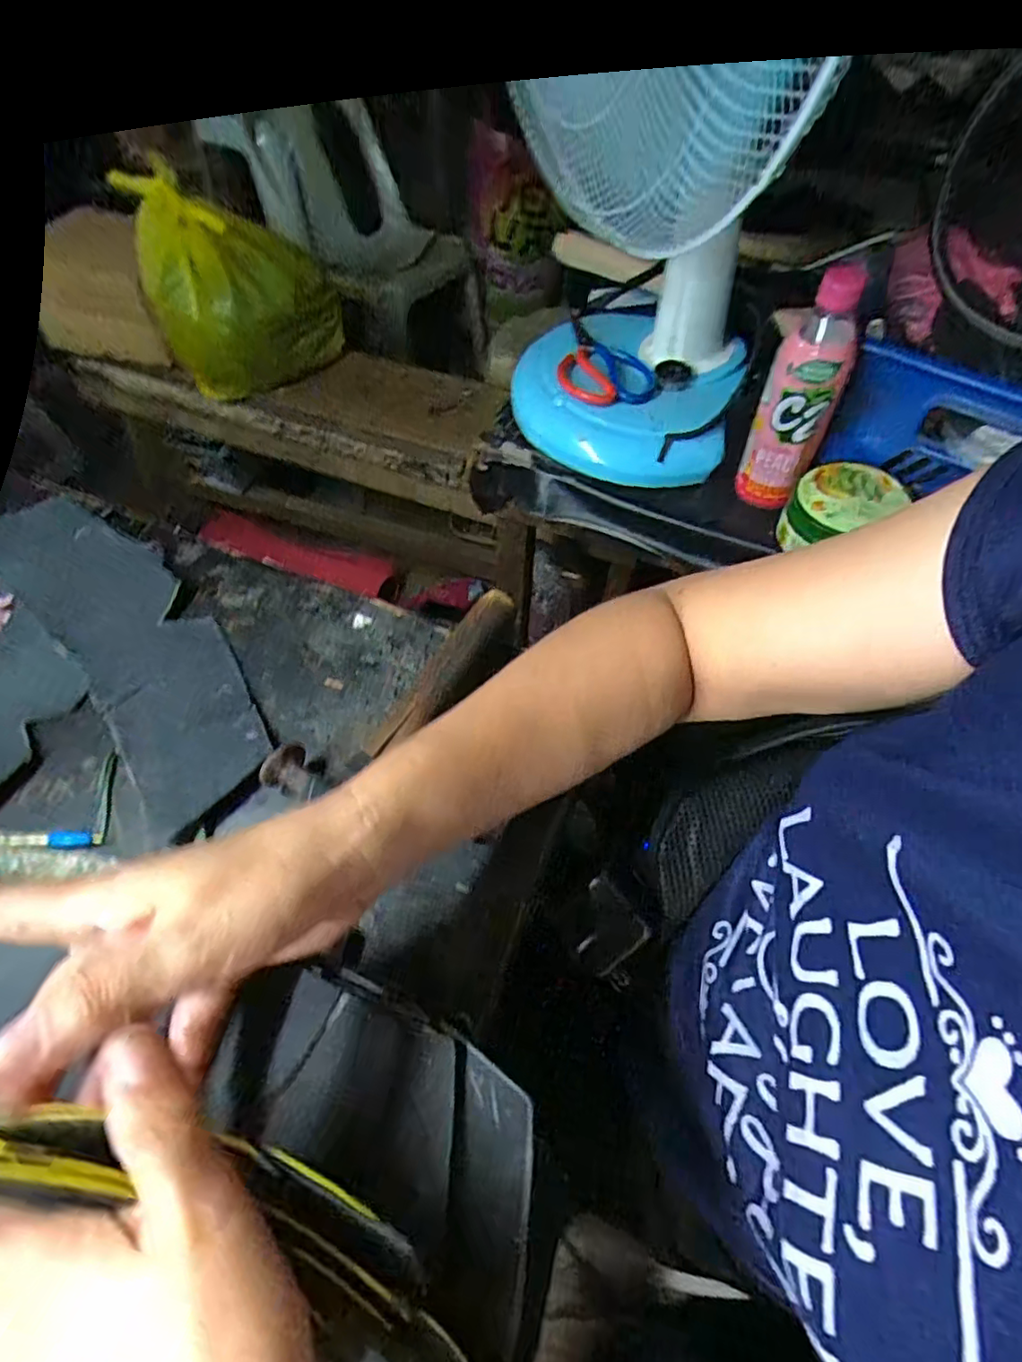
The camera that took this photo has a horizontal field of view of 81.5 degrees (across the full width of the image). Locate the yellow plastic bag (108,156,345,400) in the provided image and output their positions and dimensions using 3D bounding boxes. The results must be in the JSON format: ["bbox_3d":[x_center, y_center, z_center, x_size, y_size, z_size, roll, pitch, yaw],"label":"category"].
[{"bbox_3d":[-0.445,-0.645,0.993,0.289,0.258,0.282,-13,57,-8],"label":"yellow plastic bag"}]

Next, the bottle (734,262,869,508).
[{"bbox_3d":[0.261,-0.257,0.535,0.061,0.209,0.058,21,59,14],"label":"bottle"}]

